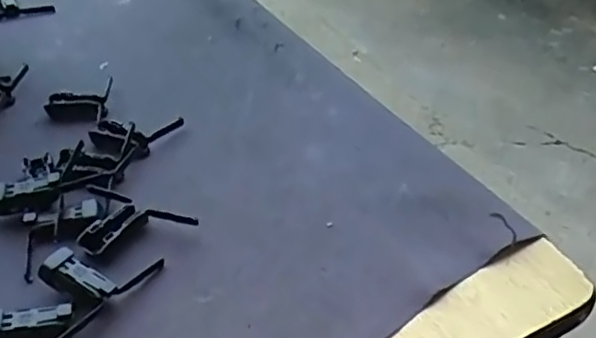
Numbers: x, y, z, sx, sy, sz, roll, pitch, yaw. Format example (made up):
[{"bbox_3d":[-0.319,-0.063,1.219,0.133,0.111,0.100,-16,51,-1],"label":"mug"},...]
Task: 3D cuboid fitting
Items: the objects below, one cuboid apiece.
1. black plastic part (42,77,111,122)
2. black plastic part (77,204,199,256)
[{"bbox_3d":[-0.182,-0.056,0.518,0.047,0.011,0.058,-2,38,-5],"label":"black plastic part"},{"bbox_3d":[-0.106,0.038,0.408,0.071,0.016,0.031,-16,42,-22],"label":"black plastic part"}]

